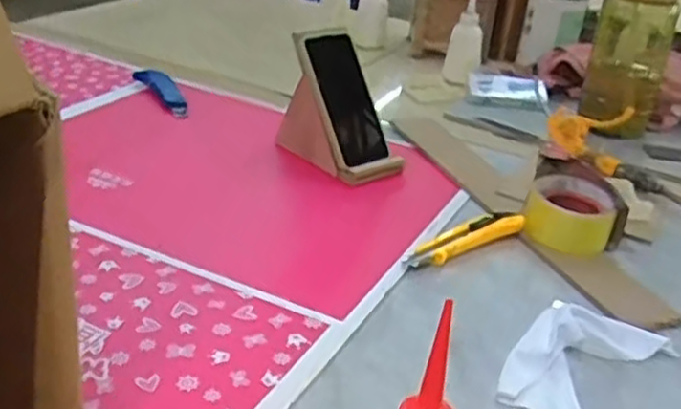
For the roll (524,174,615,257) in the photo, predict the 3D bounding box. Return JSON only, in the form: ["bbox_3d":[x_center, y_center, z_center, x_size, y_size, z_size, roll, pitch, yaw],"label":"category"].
[{"bbox_3d":[0.246,0.010,0.784,0.089,0.052,0.088,13,27,16],"label":"roll"}]

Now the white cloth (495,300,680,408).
[{"bbox_3d":[0.194,0.120,0.587,0.092,0.032,0.178,25,33,35],"label":"white cloth"}]

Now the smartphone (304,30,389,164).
[{"bbox_3d":[0.008,-0.127,0.884,0.068,0.157,0.016,-17,3,-31],"label":"smartphone"}]

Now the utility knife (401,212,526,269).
[{"bbox_3d":[0.124,0.036,0.744,0.148,0.025,0.034,-15,32,-34],"label":"utility knife"}]

